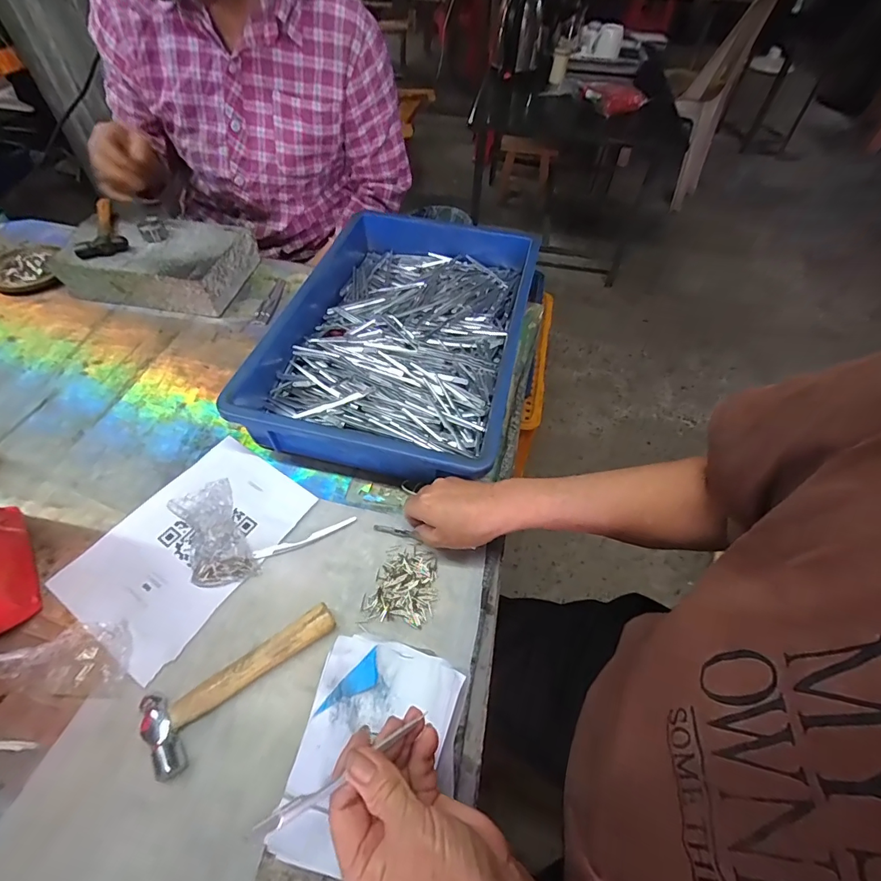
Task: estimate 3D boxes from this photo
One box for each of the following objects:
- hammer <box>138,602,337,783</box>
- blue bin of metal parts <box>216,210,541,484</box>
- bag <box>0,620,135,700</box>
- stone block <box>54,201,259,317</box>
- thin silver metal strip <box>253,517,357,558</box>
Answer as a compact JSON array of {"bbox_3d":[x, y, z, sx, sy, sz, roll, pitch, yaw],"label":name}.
[{"bbox_3d":[-0.162,0.193,0.372,0.156,0.015,0.057,-32,61,-25],"label":"hammer"},{"bbox_3d":[-0.057,-0.140,0.580,0.300,0.082,0.408,13,53,6],"label":"blue bin of metal parts"},{"bbox_3d":[-0.309,0.175,0.366,0.093,0.028,0.056,-4,53,-7],"label":"bag"},{"bbox_3d":[-0.420,-0.271,0.673,0.238,0.070,0.146,7,52,1],"label":"stone block"},{"bbox_3d":[-0.135,0.099,0.452,0.102,0.005,0.010,-17,56,-17],"label":"thin silver metal strip"}]

